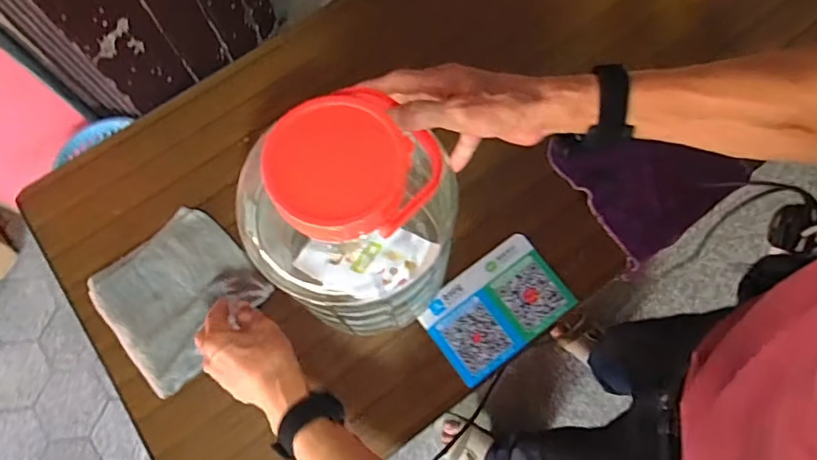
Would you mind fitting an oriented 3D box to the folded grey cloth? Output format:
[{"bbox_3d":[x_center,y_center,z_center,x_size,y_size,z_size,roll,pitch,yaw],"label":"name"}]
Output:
[{"bbox_3d":[-0.293,0.076,0.685,0.177,0.022,0.179,43,78,14],"label":"folded grey cloth"}]

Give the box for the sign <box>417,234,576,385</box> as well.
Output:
[{"bbox_3d":[0.112,0.098,0.694,0.177,0.009,0.124,-36,74,-10],"label":"sign"}]

